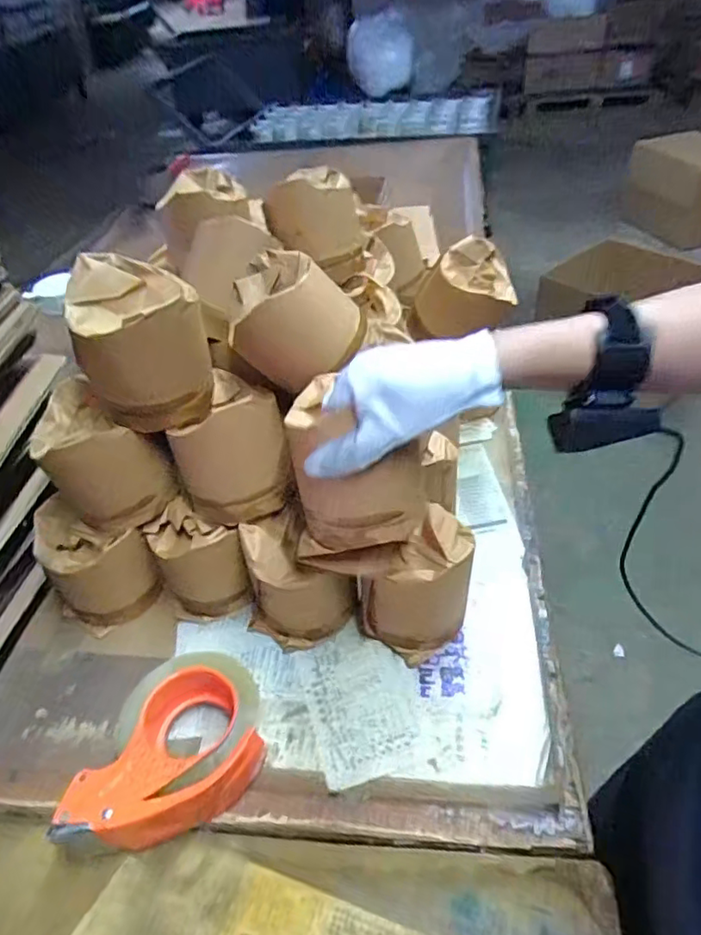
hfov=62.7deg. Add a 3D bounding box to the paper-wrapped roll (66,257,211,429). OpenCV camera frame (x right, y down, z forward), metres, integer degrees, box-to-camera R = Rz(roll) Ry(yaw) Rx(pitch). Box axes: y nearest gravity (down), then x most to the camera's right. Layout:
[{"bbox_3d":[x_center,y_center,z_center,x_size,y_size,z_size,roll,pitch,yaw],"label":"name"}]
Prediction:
[{"bbox_3d":[-0.174,-0.105,0.489,0.101,0.122,0.096,-4,44,4],"label":"paper-wrapped roll"}]

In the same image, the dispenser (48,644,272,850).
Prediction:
[{"bbox_3d":[-0.150,0.230,0.473,0.148,0.064,0.123,-16,45,-9],"label":"dispenser"}]

